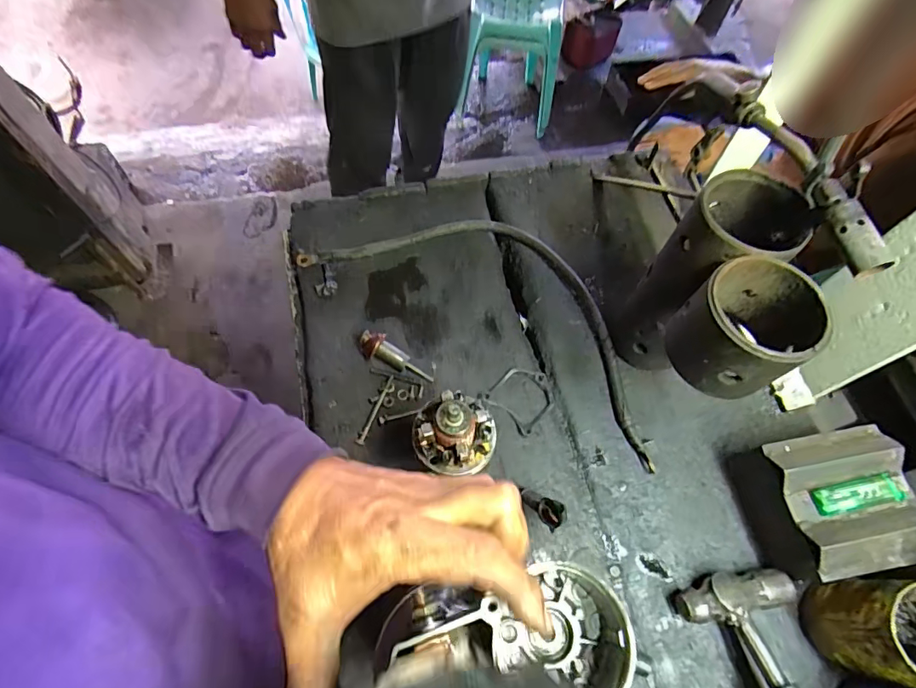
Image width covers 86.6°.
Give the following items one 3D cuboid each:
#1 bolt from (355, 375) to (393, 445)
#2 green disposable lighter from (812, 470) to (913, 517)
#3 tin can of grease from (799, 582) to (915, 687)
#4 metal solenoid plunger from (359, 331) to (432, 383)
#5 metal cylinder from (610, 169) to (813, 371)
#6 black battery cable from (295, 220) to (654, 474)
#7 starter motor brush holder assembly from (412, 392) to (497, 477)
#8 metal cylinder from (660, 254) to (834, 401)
[{"bbox_3d":[-0.092,0.073,0.548,0.008,0.004,0.086,21,63,10],"label":"bolt"},{"bbox_3d":[0.361,0.134,0.434,0.082,0.014,0.024,-10,64,-8],"label":"green disposable lighter"},{"bbox_3d":[0.361,0.239,0.402,0.078,0.102,0.072,1,63,-2],"label":"tin can of grease"},{"bbox_3d":[-0.074,0.019,0.573,0.095,0.032,0.023,32,64,-3],"label":"metal solenoid plunger"},{"bbox_3d":[0.240,-0.054,0.493,0.099,0.231,0.090,-26,67,-15],"label":"metal cylinder"},{"bbox_3d":[0.052,-0.064,0.615,0.487,0.027,0.199,31,66,13],"label":"black battery cable"},{"bbox_3d":[-0.004,0.074,0.407,0.066,0.046,0.061,1,63,-2],"label":"starter motor brush holder assembly"},{"bbox_3d":[0.225,-0.010,0.385,0.087,0.081,0.082,1,63,-2],"label":"metal cylinder"}]

